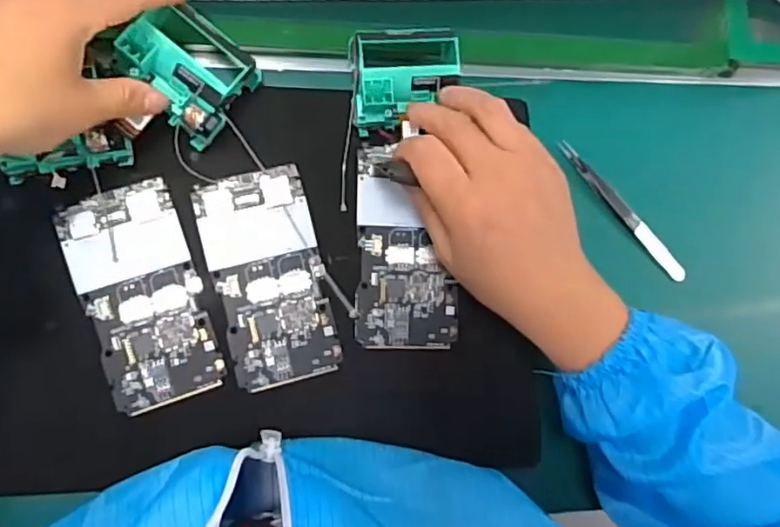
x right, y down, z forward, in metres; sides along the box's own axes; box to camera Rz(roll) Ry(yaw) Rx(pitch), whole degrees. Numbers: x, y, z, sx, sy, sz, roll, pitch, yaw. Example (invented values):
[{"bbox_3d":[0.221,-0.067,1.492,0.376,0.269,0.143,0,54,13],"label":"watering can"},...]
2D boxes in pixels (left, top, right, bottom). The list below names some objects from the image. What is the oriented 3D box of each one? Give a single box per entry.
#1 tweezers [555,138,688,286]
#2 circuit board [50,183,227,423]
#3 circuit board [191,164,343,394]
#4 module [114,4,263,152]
[{"bbox_3d":[0.161,-0.037,0.431,0.011,0.007,0.124,-41,92,-9],"label":"tweezers"},{"bbox_3d":[-0.147,0.020,0.371,0.066,0.004,0.128,-19,89,-10],"label":"circuit board"},{"bbox_3d":[-0.074,0.009,0.382,0.065,0.004,0.129,-14,88,-9],"label":"circuit board"},{"bbox_3d":[-0.121,-0.112,0.366,0.068,0.042,0.066,40,81,-4],"label":"module"}]

